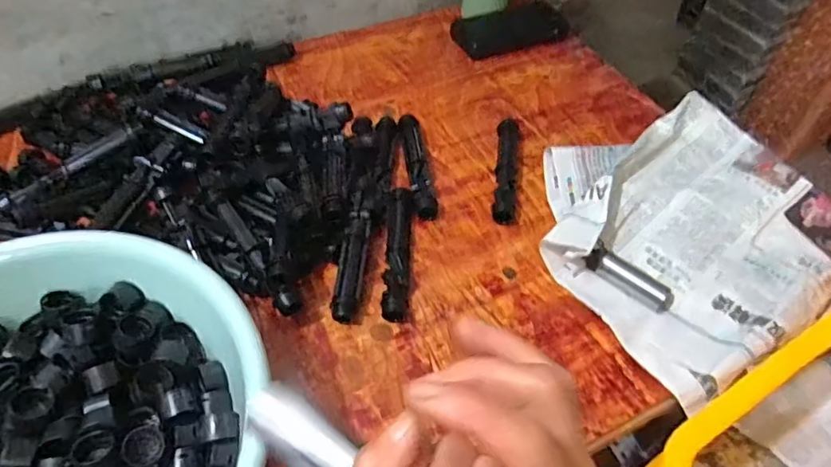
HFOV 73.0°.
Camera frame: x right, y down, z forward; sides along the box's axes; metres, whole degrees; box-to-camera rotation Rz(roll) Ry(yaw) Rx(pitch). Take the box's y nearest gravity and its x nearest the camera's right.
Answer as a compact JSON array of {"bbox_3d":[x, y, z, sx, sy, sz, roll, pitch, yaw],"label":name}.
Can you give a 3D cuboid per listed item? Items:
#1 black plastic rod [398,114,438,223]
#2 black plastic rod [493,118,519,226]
[{"bbox_3d":[0.001,-0.076,0.604,0.024,0.016,0.147,-4,51,-8],"label":"black plastic rod"},{"bbox_3d":[0.099,-0.071,0.607,0.026,0.023,0.142,8,51,2],"label":"black plastic rod"}]

